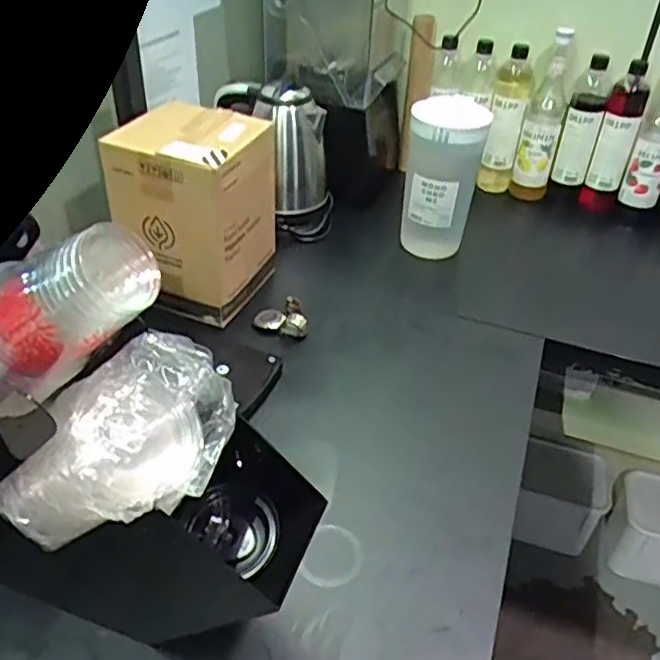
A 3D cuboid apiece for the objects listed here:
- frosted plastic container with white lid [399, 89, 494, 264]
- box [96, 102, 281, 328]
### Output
[{"bbox_3d":[0.173,-0.228,1.018,0.116,0.256,0.128,9,38,7],"label":"frosted plastic container with white lid"},{"bbox_3d":[-0.179,-0.164,0.886,0.157,0.236,0.169,16,39,16],"label":"box"}]

